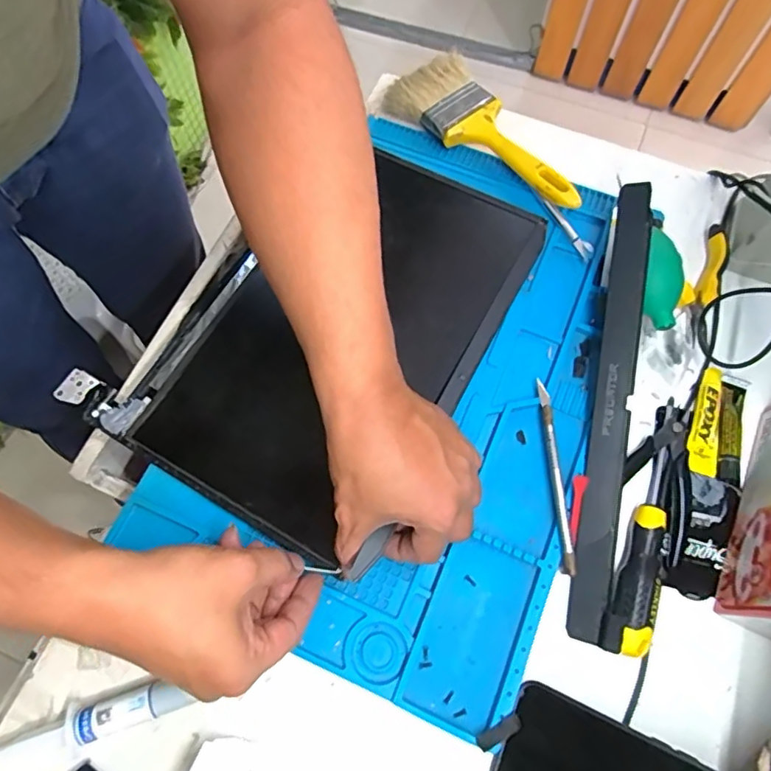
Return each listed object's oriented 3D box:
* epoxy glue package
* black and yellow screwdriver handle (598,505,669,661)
[{"bbox_3d":[0.254,0.073,0.415,0.043,0.016,0.174,18,71,7],"label":"epoxy glue package"},{"bbox_3d":[0.179,0.138,0.384,0.029,0.027,0.105,22,71,8],"label":"black and yellow screwdriver handle"}]

